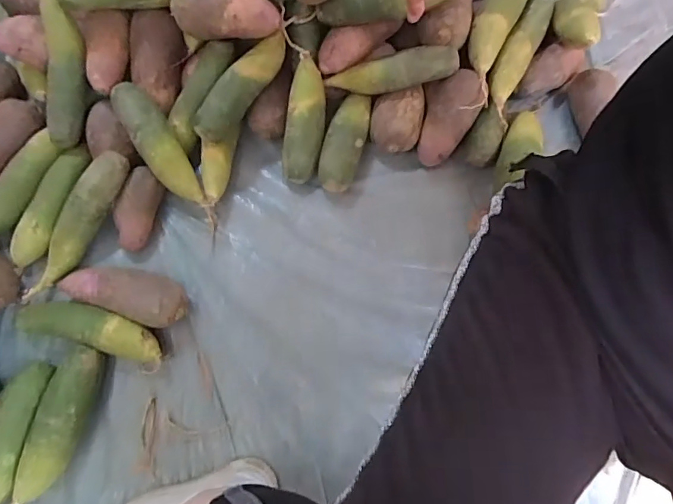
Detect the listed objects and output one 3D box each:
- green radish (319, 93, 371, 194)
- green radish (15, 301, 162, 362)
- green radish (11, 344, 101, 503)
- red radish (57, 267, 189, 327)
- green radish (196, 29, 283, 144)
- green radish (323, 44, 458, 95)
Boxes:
[{"bbox_3d":[0.015,-0.167,0.698,0.059,0.054,0.160,19,74,4],"label":"green radish"},{"bbox_3d":[-0.330,0.105,0.613,0.197,0.049,0.055,14,74,3],"label":"green radish"},{"bbox_3d":[-0.350,0.224,0.568,0.055,0.052,0.204,14,74,3],"label":"green radish"},{"bbox_3d":[-0.294,0.050,0.618,0.177,0.063,0.067,19,74,4],"label":"red radish"},{"bbox_3d":[-0.138,-0.238,0.646,0.045,0.046,0.178,39,90,9],"label":"green radish"},{"bbox_3d":[0.083,-0.269,0.679,0.195,0.045,0.046,-8,73,13],"label":"green radish"}]

